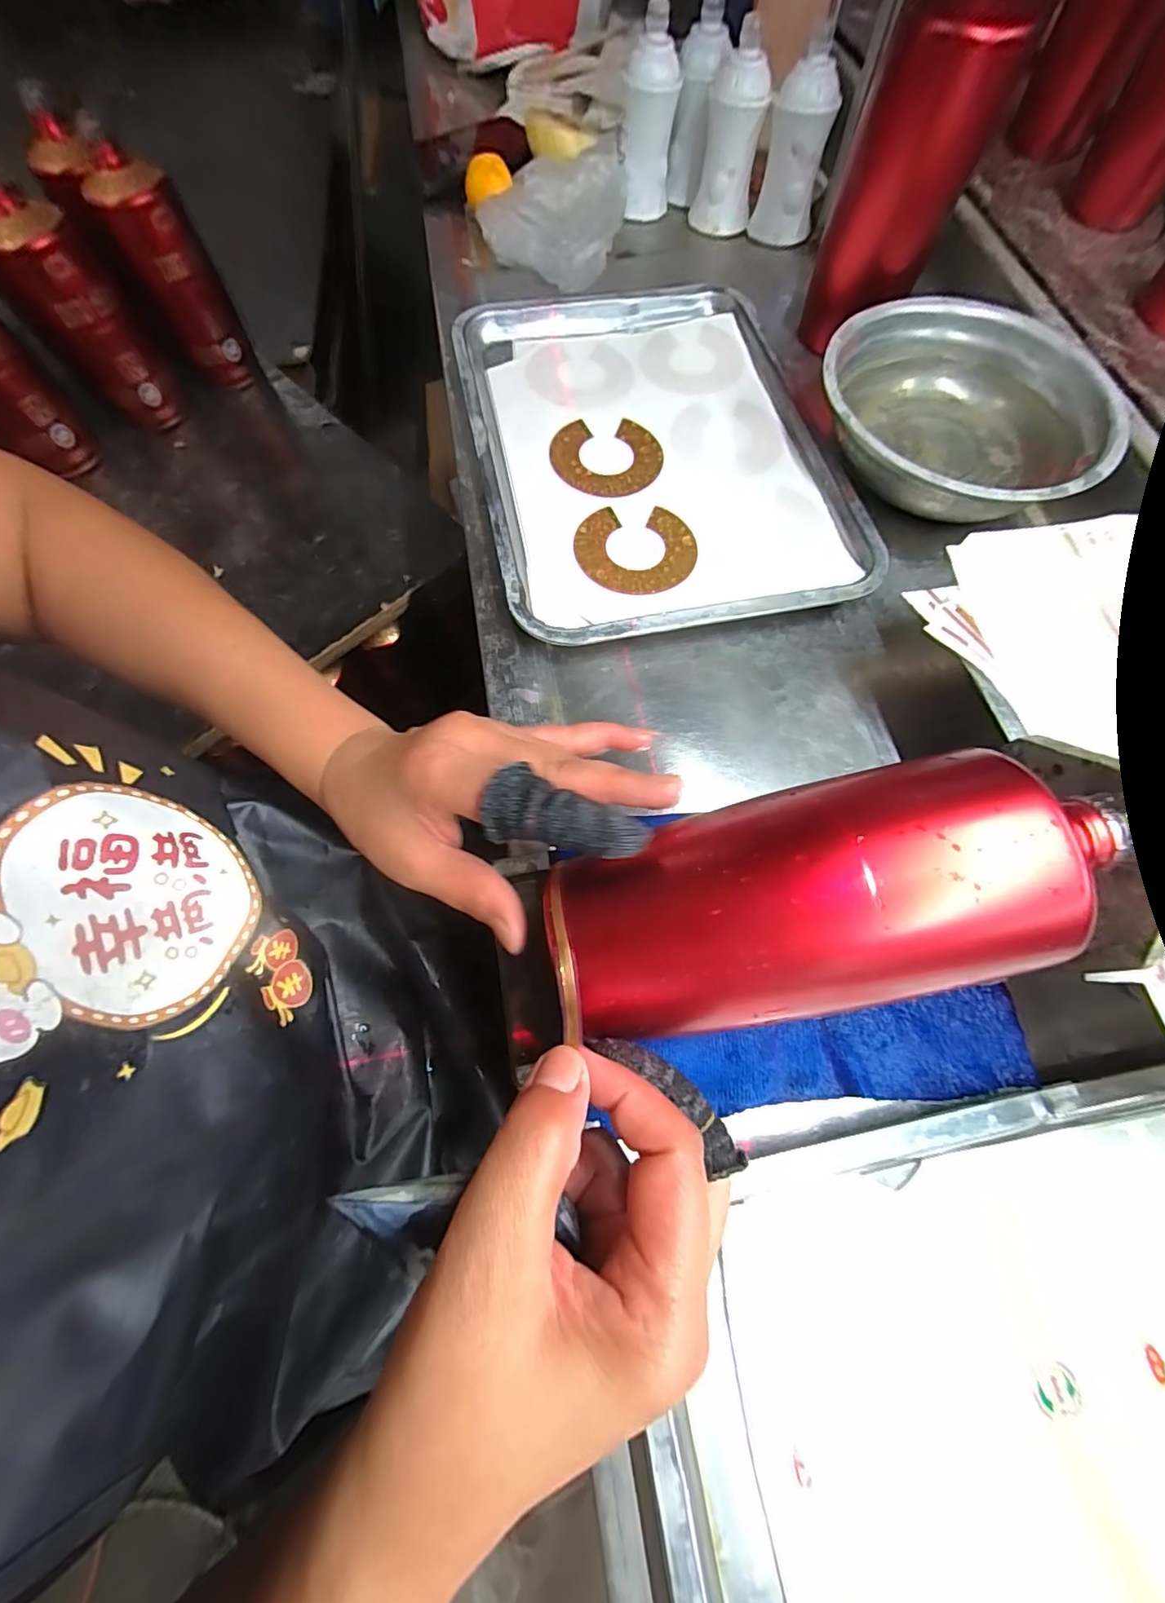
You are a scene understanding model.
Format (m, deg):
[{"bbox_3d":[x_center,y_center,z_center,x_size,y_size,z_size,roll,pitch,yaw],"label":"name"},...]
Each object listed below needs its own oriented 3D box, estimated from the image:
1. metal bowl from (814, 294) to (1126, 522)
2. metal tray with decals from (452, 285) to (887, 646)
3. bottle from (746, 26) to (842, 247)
[{"bbox_3d":[0.272,-0.280,0.383,0.193,0.046,0.198,-2,69,5],"label":"metal bowl"},{"bbox_3d":[0.051,-0.272,0.394,0.253,0.023,0.337,-12,70,-4],"label":"metal tray with decals"},{"bbox_3d":[0.195,-0.587,0.478,0.057,0.107,0.044,7,71,0],"label":"bottle"}]

